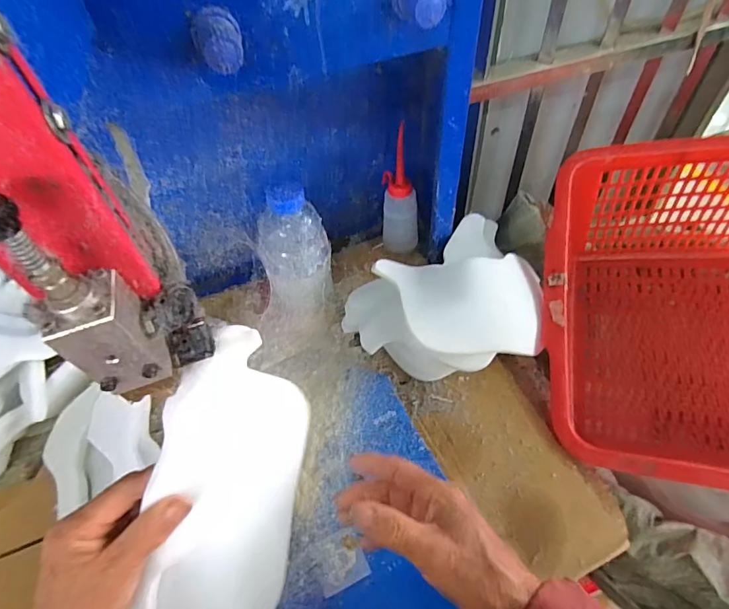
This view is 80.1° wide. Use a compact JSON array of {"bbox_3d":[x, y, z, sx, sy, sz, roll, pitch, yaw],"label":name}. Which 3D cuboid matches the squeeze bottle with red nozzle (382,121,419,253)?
[{"bbox_3d":[0.055,-0.143,0.589,0.061,0.175,0.050,-1,54,3],"label":"squeeze bottle with red nozzle"}]

